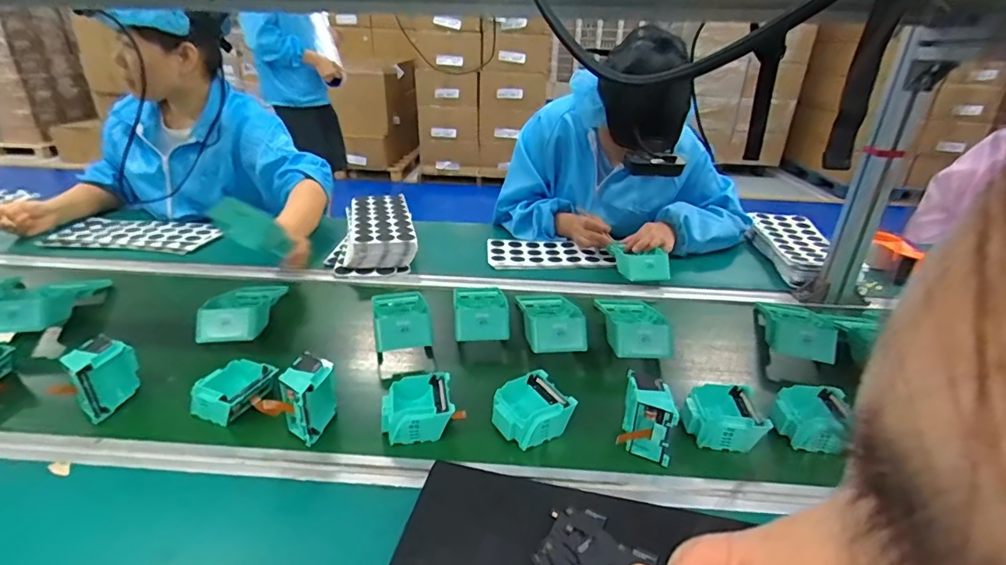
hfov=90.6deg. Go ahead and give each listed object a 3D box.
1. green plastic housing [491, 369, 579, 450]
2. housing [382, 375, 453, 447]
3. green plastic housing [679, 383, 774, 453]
[{"bbox_3d":[0.032,0.151,0.589,0.081,0.043,0.078,-12,29,-31],"label":"green plastic housing"},{"bbox_3d":[-0.101,0.145,0.585,0.076,0.038,0.082,-1,25,-11],"label":"housing"},{"bbox_3d":[0.259,0.155,0.590,0.084,0.041,0.079,9,25,11],"label":"green plastic housing"}]

